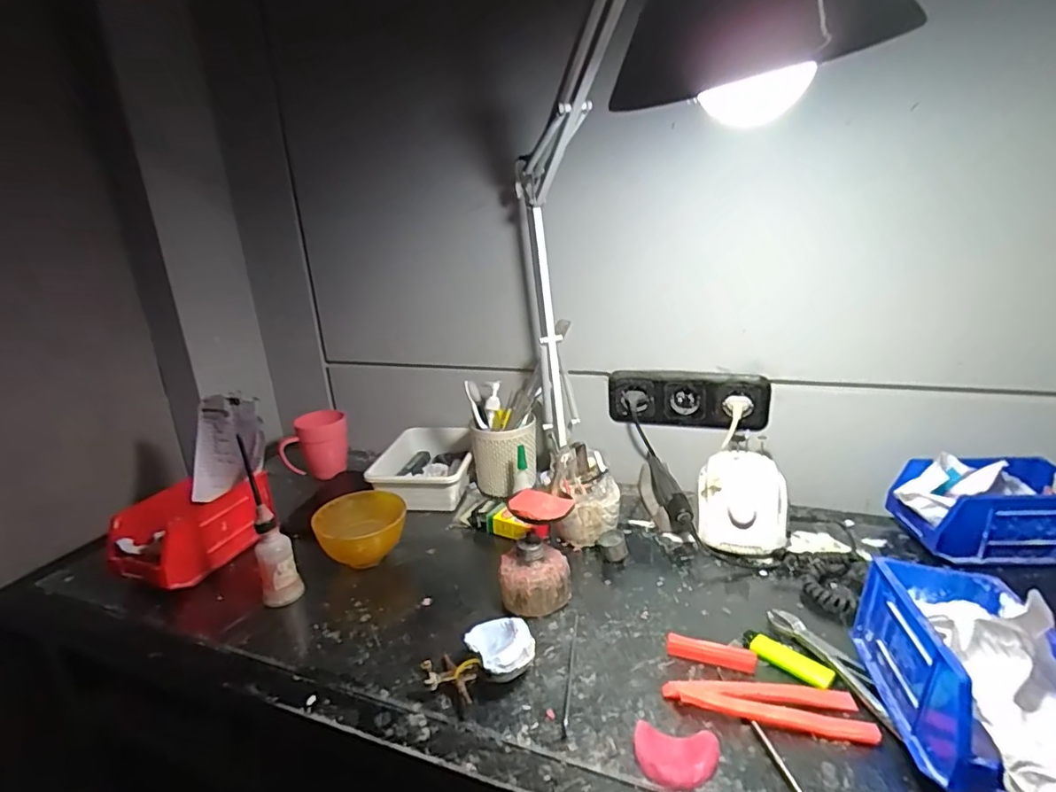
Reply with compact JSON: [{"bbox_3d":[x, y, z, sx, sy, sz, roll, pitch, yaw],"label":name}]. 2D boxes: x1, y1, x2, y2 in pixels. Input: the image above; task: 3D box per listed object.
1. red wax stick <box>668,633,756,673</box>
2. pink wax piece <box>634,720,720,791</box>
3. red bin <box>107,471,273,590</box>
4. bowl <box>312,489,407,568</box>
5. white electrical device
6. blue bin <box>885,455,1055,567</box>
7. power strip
[{"bbox_3d":[0.171,0.241,0.516,0.079,0.015,0.019,4,20,21],"label":"red wax stick"},{"bbox_3d":[0.114,0.279,0.425,0.062,0.009,0.046,2,19,16],"label":"pink wax piece"},{"bbox_3d":[-0.429,0.172,0.718,0.101,0.088,0.174,7,21,28],"label":"red bin"},{"bbox_3d":[-0.207,0.175,0.700,0.109,0.064,0.109,-3,18,1],"label":"bowl"},{"bbox_3d":[0.272,0.137,0.709,0.104,0.081,0.141,2,19,18],"label":"white electrical device"},{"bbox_3d":[0.533,0.132,0.648,0.181,0.091,0.102,-2,19,5],"label":"blue bin"},{"bbox_3d":[0.231,0.006,0.806,0.222,0.079,0.037,7,21,28],"label":"power strip"}]

